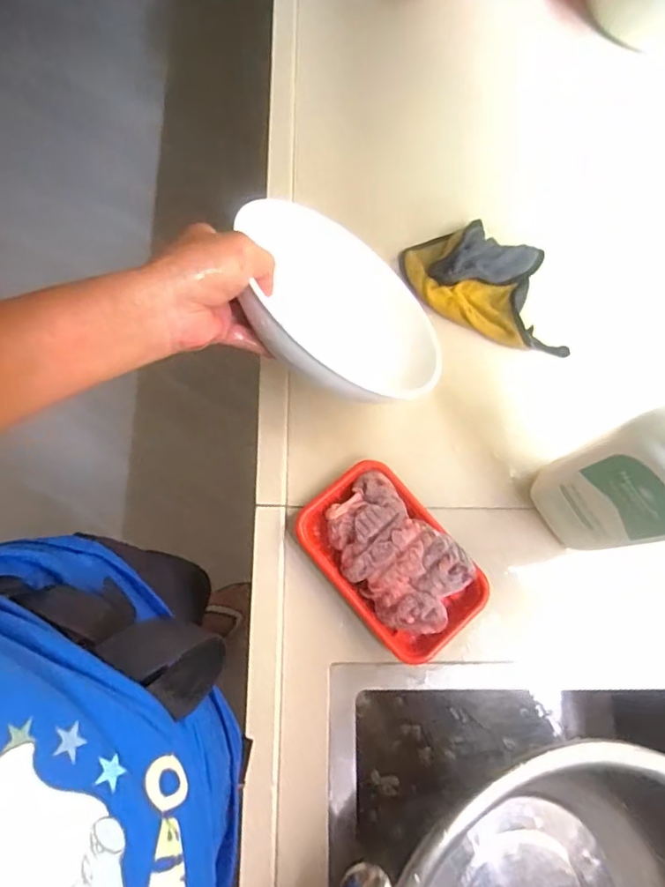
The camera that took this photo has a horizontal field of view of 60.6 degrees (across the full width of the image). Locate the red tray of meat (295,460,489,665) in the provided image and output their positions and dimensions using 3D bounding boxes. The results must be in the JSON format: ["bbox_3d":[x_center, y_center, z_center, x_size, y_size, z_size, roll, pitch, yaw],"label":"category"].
[{"bbox_3d":[0.054,0.107,0.529,0.108,0.044,0.175,-41,80,-9],"label":"red tray of meat"}]

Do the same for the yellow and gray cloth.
[{"bbox_3d":[0.173,-0.176,0.621,0.192,0.030,0.111,23,78,5],"label":"yellow and gray cloth"}]

